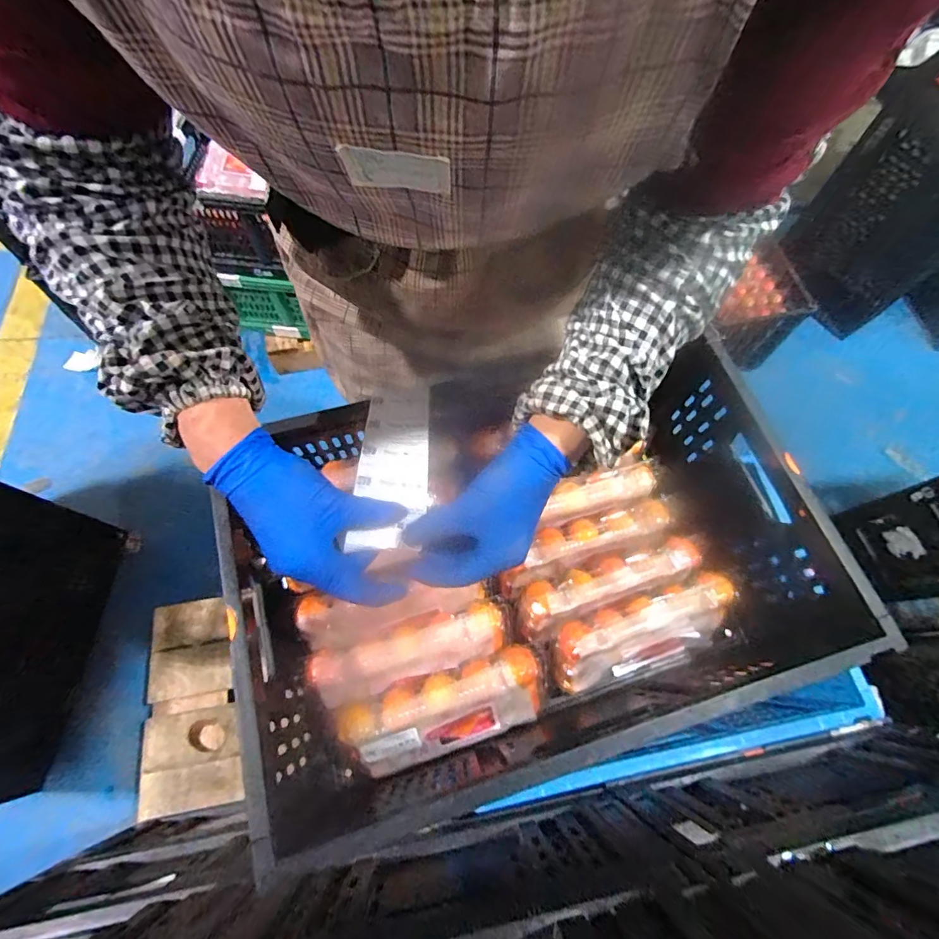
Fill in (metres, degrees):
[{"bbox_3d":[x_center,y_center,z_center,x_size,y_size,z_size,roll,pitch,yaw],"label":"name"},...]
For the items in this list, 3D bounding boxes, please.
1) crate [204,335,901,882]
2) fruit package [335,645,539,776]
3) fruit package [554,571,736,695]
[{"bbox_3d":[0.087,0.106,0.556,0.633,0.234,0.386,-14,68,-7],"label":"crate"},{"bbox_3d":[-0.025,0.270,0.508,0.217,0.081,0.088,-16,69,-8],"label":"fruit package"},{"bbox_3d":[0.211,0.196,0.550,0.232,0.095,0.080,-18,69,-9],"label":"fruit package"}]

